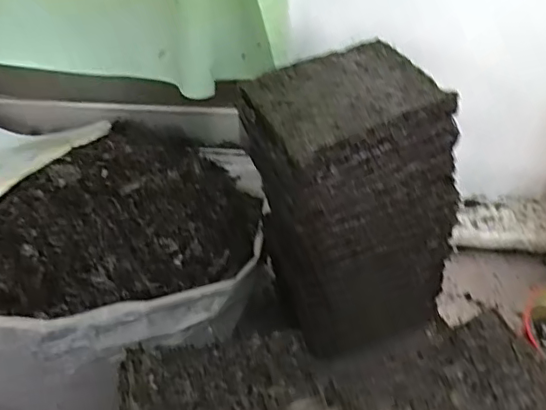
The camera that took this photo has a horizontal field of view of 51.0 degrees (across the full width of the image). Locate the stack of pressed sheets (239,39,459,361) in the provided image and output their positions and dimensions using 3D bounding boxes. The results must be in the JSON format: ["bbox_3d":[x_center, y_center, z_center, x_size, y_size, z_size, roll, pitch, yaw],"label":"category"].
[{"bbox_3d":[0.096,0.002,0.765,0.227,0.358,0.175,-15,40,-17],"label":"stack of pressed sheets"}]

